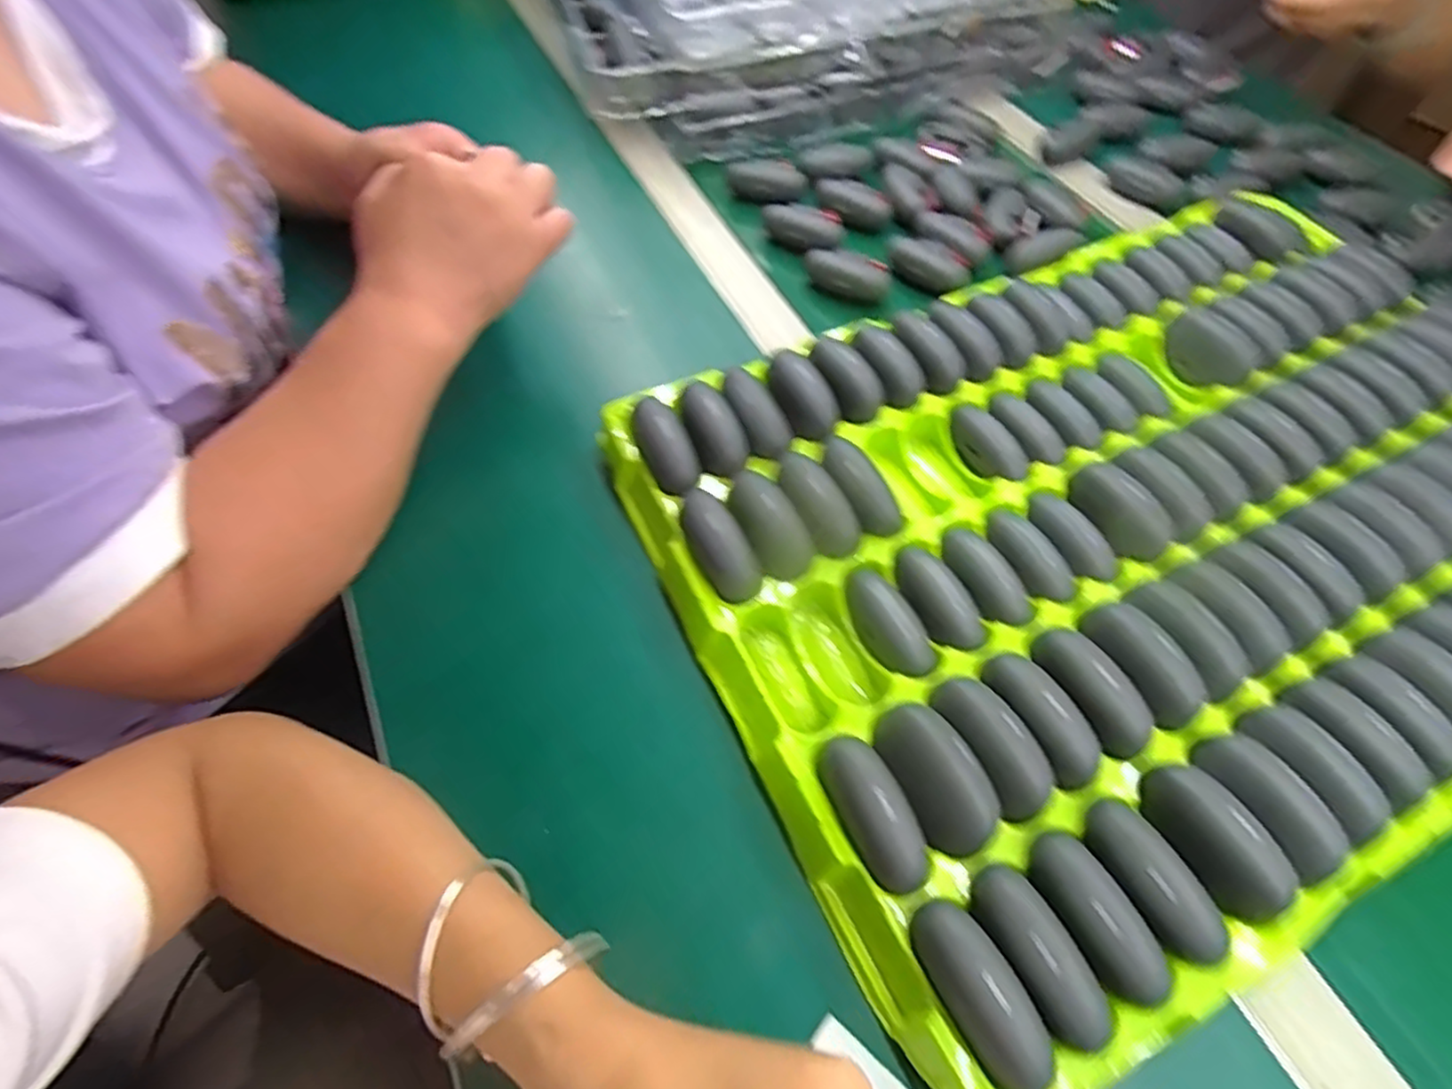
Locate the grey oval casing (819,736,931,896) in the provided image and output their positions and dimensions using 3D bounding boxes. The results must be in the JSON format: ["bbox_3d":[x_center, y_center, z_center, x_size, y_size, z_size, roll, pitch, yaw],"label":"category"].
[{"bbox_3d":[0.064,0.113,0.298,0.028,0.022,0.065,-22,61,-15],"label":"grey oval casing"}]

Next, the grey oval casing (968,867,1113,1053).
[{"bbox_3d":[0.122,0.158,0.266,0.027,0.019,0.065,-25,61,-17],"label":"grey oval casing"}]

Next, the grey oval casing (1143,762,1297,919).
[{"bbox_3d":[0.209,0.125,0.297,0.029,0.021,0.063,-21,60,-15],"label":"grey oval casing"}]

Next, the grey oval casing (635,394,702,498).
[{"bbox_3d":[-0.035,-0.058,0.399,0.027,0.017,0.061,-22,77,-15],"label":"grey oval casing"}]

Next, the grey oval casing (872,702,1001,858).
[{"bbox_3d":[0.093,0.102,0.310,0.035,0.017,0.065,-23,61,-16],"label":"grey oval casing"}]

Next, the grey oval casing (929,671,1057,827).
[{"bbox_3d":[0.121,0.089,0.316,0.026,0.021,0.065,-23,61,-16],"label":"grey oval casing"}]

